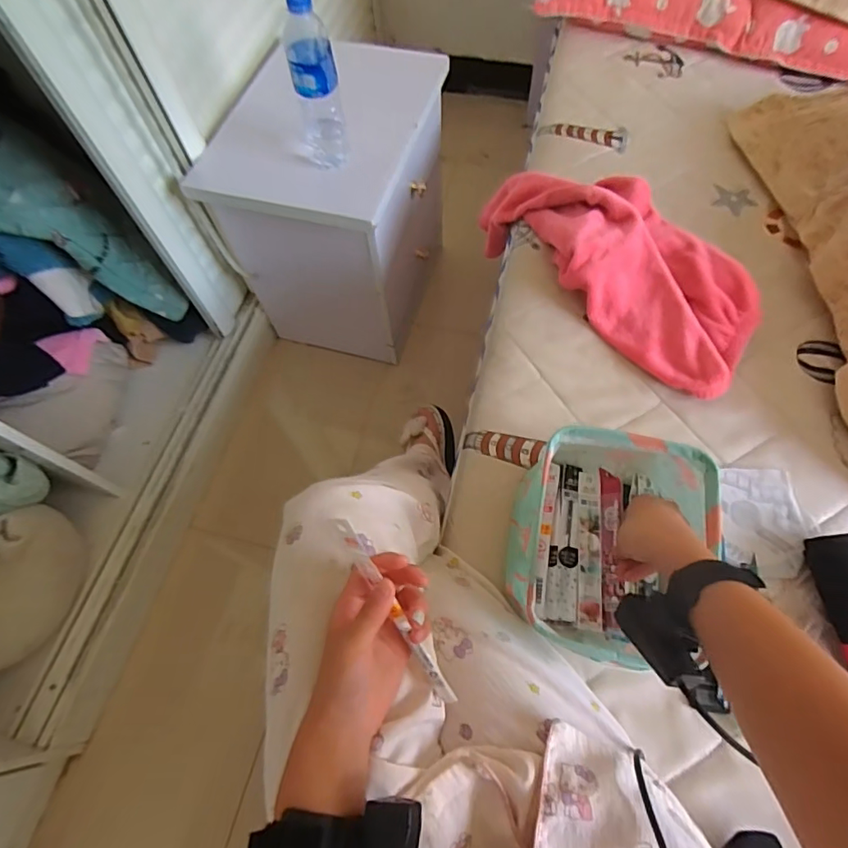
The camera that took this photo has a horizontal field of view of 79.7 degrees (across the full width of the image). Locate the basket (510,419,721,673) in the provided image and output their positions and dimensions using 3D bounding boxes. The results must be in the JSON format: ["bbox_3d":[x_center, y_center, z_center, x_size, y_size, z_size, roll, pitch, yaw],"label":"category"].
[{"bbox_3d":[0.185,0.108,0.513,0.170,0.126,0.209,10,65,7],"label":"basket"}]

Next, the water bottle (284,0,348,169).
[{"bbox_3d":[-0.156,-0.487,0.731,0.064,0.221,0.065,-15,65,-4],"label":"water bottle"}]

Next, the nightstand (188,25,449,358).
[{"bbox_3d":[-0.167,-0.438,1.052,0.318,0.456,0.412,17,66,10],"label":"nightstand"}]

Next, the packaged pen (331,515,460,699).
[{"bbox_3d":[-0.021,0.141,0.377,0.011,0.011,0.172,-31,104,-12],"label":"packaged pen"}]

